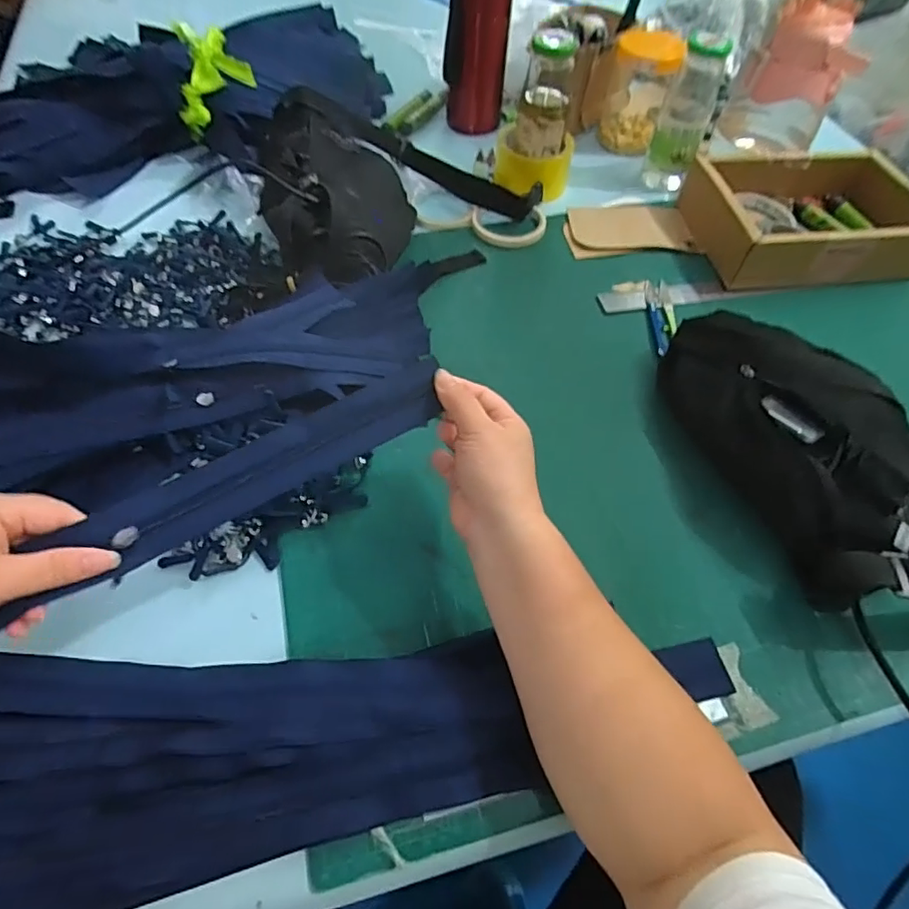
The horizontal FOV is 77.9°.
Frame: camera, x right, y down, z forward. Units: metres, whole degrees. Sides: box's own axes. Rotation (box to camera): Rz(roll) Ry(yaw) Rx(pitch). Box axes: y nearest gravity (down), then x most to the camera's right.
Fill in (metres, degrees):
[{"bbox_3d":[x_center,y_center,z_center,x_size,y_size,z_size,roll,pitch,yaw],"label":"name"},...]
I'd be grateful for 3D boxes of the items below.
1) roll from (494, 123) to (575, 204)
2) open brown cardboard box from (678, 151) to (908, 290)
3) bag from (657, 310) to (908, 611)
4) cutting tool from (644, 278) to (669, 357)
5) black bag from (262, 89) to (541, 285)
[{"bbox_3d":[0.099,-0.373,0.719,0.097,0.052,0.089,9,57,2],"label":"roll"},{"bbox_3d":[0.416,-0.278,0.657,0.235,0.063,0.166,-4,58,-6],"label":"open brown cardboard box"},{"bbox_3d":[0.303,-0.005,0.468,0.171,0.078,0.308,-12,59,-11],"label":"bag"},{"bbox_3d":[0.216,-0.148,0.601,0.015,0.006,0.113,4,57,-1],"label":"cutting tool"},{"bbox_3d":[-0.093,-0.314,0.648,0.319,0.087,0.280,-39,67,-24],"label":"black bag"}]

